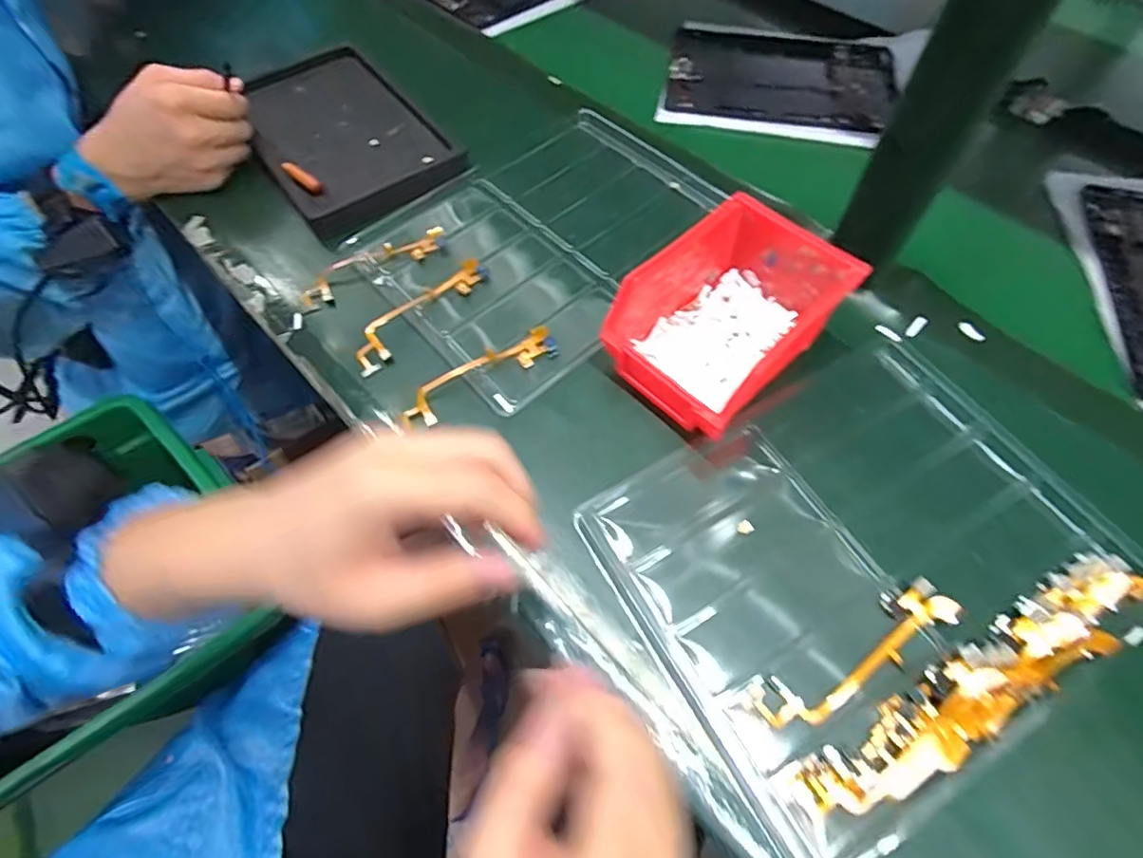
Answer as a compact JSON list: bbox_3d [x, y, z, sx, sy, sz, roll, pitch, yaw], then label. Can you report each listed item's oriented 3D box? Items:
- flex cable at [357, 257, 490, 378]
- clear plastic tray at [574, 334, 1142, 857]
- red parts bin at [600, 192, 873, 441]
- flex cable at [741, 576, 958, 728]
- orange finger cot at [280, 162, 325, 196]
[{"bbox_3d":[-0.116,-0.090,0.426,0.031,0.007,0.128,34,65,18],"label":"flex cable"},{"bbox_3d":[0.175,0.072,0.333,0.275,0.017,0.217,-27,63,-15],"label":"clear plastic tray"},{"bbox_3d":[0.104,-0.075,0.380,0.140,0.075,0.100,-38,67,-20],"label":"red parts bin"},{"bbox_3d":[0.154,0.123,0.306,0.128,0.004,0.031,-27,58,-11],"label":"flex cable"},{"bbox_3d":[-0.236,-0.221,0.494,0.047,0.011,0.013,37,64,19],"label":"orange finger cot"}]

